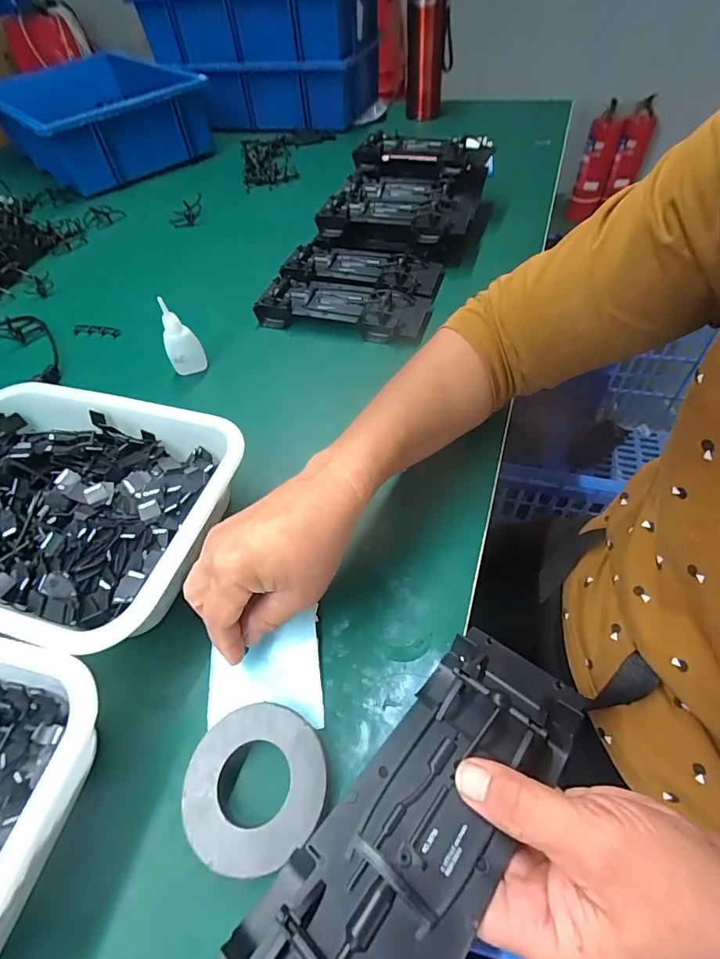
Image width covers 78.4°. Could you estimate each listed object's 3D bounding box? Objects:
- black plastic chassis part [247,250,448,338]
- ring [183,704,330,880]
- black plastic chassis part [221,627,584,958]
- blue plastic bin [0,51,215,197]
[{"bbox_3d":[0.000,-0.262,0.548,0.193,0.021,0.081,11,55,12],"label":"black plastic chassis part"},{"bbox_3d":[-0.056,0.167,0.244,0.075,0.019,0.074,-2,53,3],"label":"ring"},{"bbox_3d":[0.037,0.151,0.207,0.076,0.037,0.192,32,45,25],"label":"black plastic chassis part"},{"bbox_3d":[-0.549,-0.769,0.924,0.354,0.105,0.535,-34,58,-20],"label":"blue plastic bin"}]

